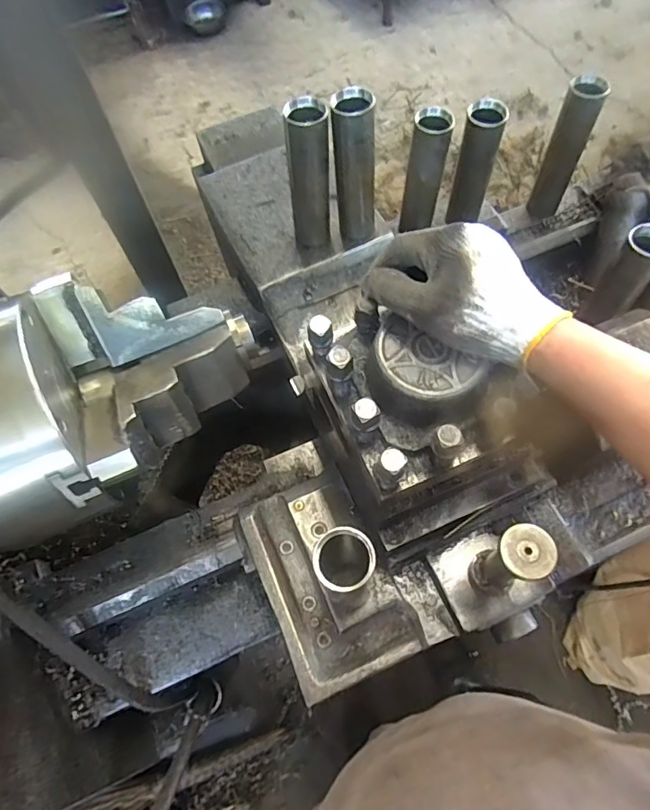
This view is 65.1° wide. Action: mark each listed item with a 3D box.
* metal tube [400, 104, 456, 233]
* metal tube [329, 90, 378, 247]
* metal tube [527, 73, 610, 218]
[{"bbox_3d":[0.122,-0.285,0.625,0.048,0.134,0.044,11,65,9],"label":"metal tube"},{"bbox_3d":[0.032,-0.258,0.576,0.045,0.170,0.046,-20,65,-6],"label":"metal tube"},{"bbox_3d":[0.314,-0.334,0.674,0.045,0.177,0.038,20,67,13],"label":"metal tube"}]

